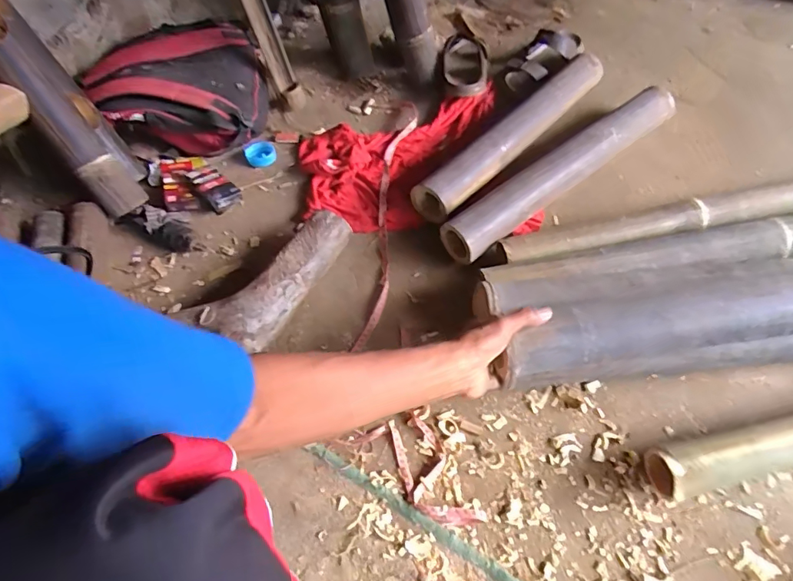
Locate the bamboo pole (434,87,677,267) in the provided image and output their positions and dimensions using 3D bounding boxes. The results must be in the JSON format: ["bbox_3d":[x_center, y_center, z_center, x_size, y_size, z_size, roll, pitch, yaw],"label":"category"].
[{"bbox_3d":[0.304,-0.216,0.879,0.532,0.083,0.066,-33,59,-19],"label":"bamboo pole"}]

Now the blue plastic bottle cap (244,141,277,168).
[{"bbox_3d":[-0.280,-0.282,1.007,0.059,0.029,0.059,-15,55,-7],"label":"blue plastic bottle cap"}]

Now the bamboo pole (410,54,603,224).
[{"bbox_3d":[0.227,-0.291,0.906,0.481,0.089,0.067,-36,60,-20],"label":"bamboo pole"}]

